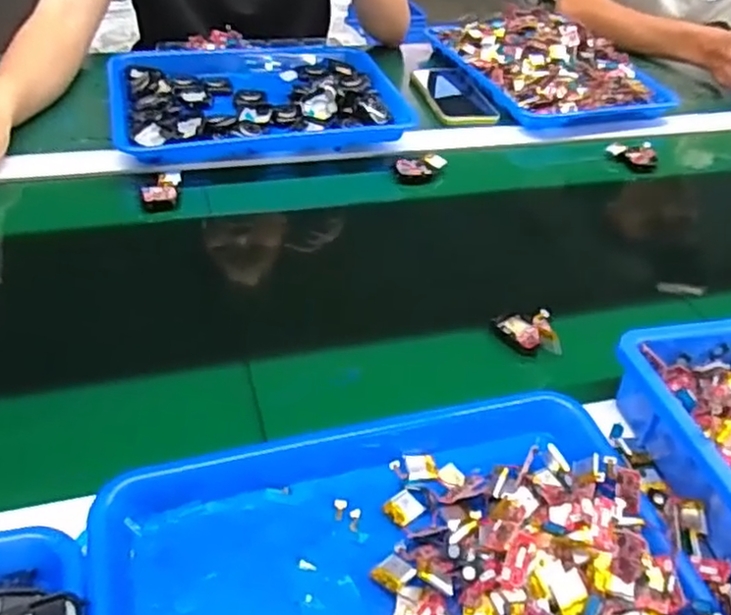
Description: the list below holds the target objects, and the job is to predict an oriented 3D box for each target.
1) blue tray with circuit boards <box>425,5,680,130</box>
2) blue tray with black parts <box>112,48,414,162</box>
[{"bbox_3d":[0.252,-0.346,0.970,0.225,0.061,0.300,-12,46,-20],"label":"blue tray with circuit boards"},{"bbox_3d":[-0.132,-0.259,0.841,0.325,0.047,0.260,-8,44,-16],"label":"blue tray with black parts"}]

